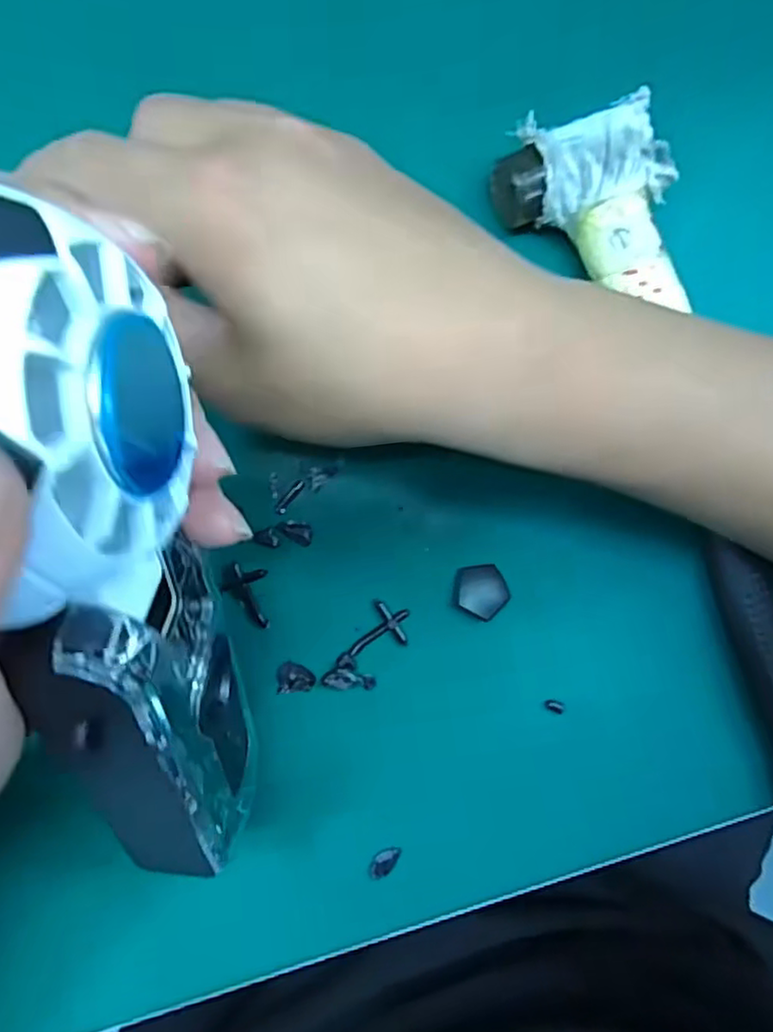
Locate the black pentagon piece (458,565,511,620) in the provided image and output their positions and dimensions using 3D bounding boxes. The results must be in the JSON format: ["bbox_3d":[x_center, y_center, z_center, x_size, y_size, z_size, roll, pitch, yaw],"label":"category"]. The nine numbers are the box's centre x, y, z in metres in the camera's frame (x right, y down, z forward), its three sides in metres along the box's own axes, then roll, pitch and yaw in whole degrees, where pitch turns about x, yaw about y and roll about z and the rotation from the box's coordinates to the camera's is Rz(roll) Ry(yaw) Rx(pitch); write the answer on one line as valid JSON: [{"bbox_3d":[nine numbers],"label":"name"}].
[{"bbox_3d":[0.034,0.027,0.234,0.018,0.004,0.018,-6,89,-8],"label":"black pentagon piece"}]

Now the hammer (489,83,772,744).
[{"bbox_3d":[0.099,-0.013,0.231,0.056,0.027,0.252,-18,91,-8],"label":"hammer"}]

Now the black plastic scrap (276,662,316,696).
[{"bbox_3d":[-0.031,0.055,0.224,0.013,0.004,0.010,-5,89,-8],"label":"black plastic scrap"}]

